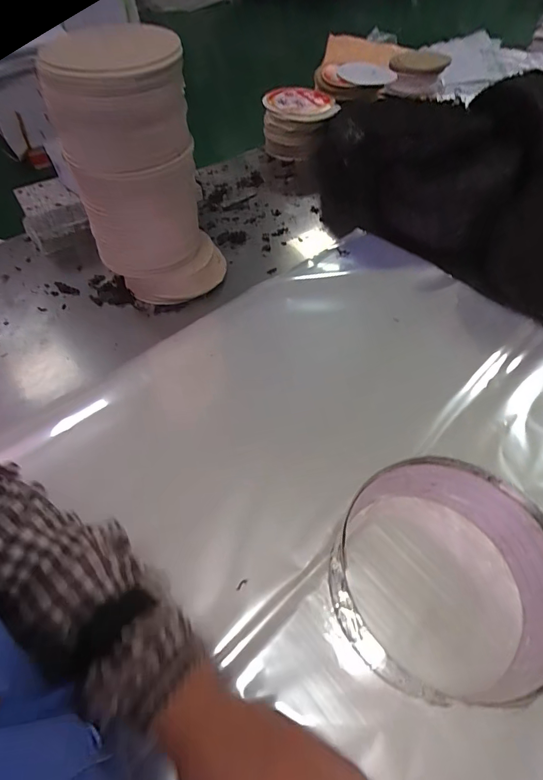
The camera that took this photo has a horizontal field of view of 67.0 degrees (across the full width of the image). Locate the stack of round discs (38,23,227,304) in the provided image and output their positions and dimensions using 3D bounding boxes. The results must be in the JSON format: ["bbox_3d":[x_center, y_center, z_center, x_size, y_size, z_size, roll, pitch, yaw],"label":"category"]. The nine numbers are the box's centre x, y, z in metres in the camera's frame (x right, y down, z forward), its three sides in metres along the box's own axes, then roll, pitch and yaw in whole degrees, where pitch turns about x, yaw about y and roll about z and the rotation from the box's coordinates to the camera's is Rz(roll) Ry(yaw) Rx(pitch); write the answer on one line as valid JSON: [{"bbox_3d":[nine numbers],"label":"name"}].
[{"bbox_3d":[-0.183,-0.305,0.584,0.164,0.322,0.185,-14,54,-8],"label":"stack of round discs"}]

